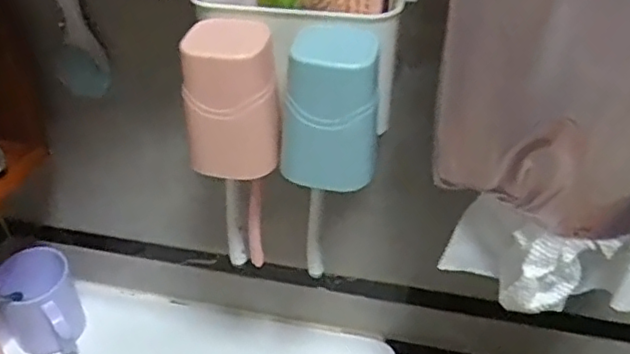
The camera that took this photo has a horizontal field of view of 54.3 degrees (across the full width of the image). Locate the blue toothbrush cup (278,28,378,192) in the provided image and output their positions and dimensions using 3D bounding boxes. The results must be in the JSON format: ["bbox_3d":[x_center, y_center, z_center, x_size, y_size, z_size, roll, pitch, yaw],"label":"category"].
[{"bbox_3d":[0.010,-0.046,0.413,0.065,0.096,0.060,6,39,7],"label":"blue toothbrush cup"}]

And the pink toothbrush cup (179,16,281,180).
[{"bbox_3d":[-0.060,-0.053,0.430,0.065,0.099,0.054,-7,39,-9],"label":"pink toothbrush cup"}]

